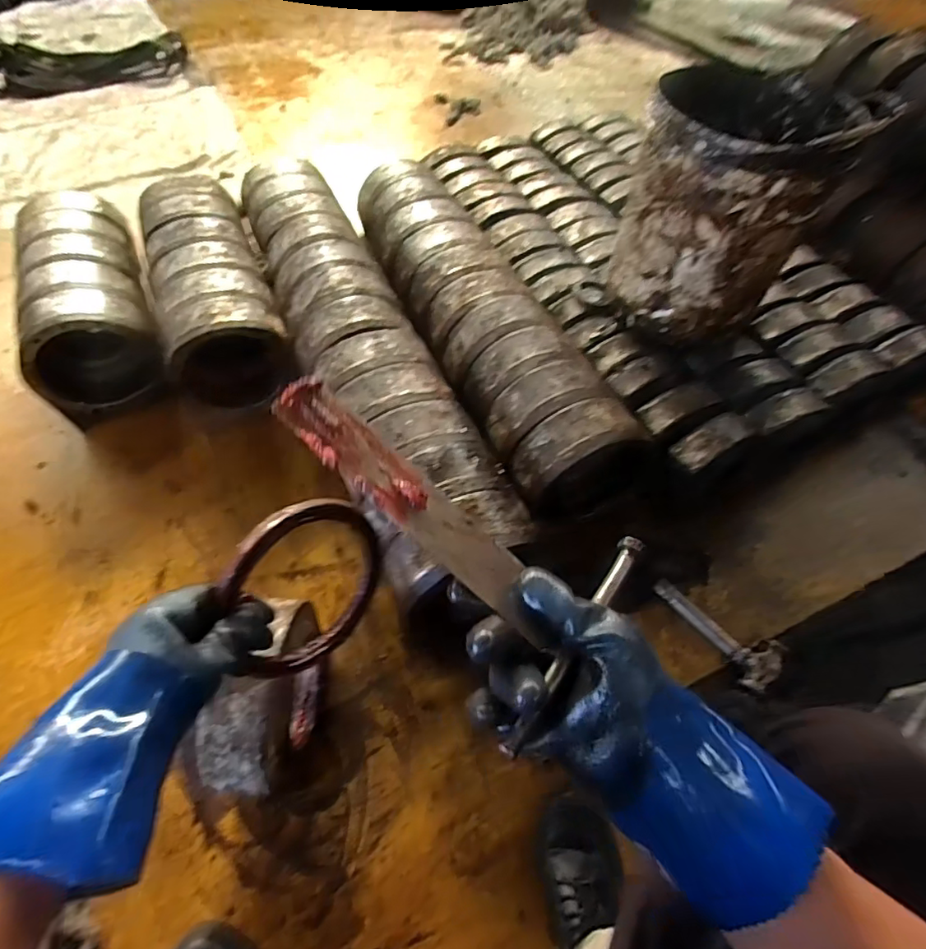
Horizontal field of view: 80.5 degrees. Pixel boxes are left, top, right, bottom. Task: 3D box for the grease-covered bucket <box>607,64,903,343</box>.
[{"bbox_3d":[0.432,-0.455,0.927,0.297,0.359,0.293,0,54,-1],"label":"grease-covered bucket"}]

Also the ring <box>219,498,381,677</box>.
[{"bbox_3d":[-0.125,0.089,0.459,0.019,0.150,0.137,26,39,36],"label":"ring"}]

